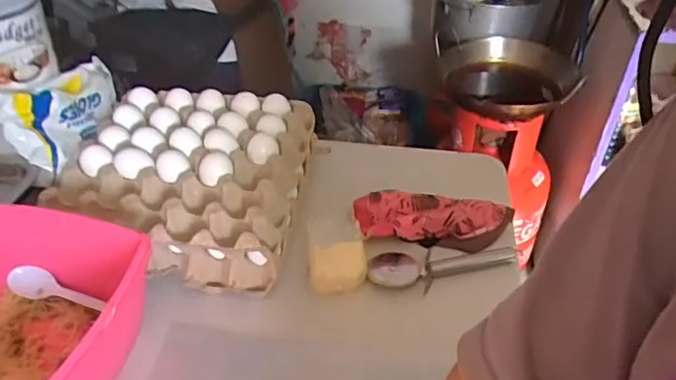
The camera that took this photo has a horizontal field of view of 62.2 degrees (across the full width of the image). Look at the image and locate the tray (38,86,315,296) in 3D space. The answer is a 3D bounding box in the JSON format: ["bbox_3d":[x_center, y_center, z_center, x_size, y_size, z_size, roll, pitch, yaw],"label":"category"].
[{"bbox_3d":[-0.181,-0.018,0.700,0.259,0.093,0.269,5,38,5],"label":"tray"}]

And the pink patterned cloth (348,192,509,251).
[{"bbox_3d":[0.116,0.032,0.702,0.189,0.030,0.083,5,39,6],"label":"pink patterned cloth"}]

